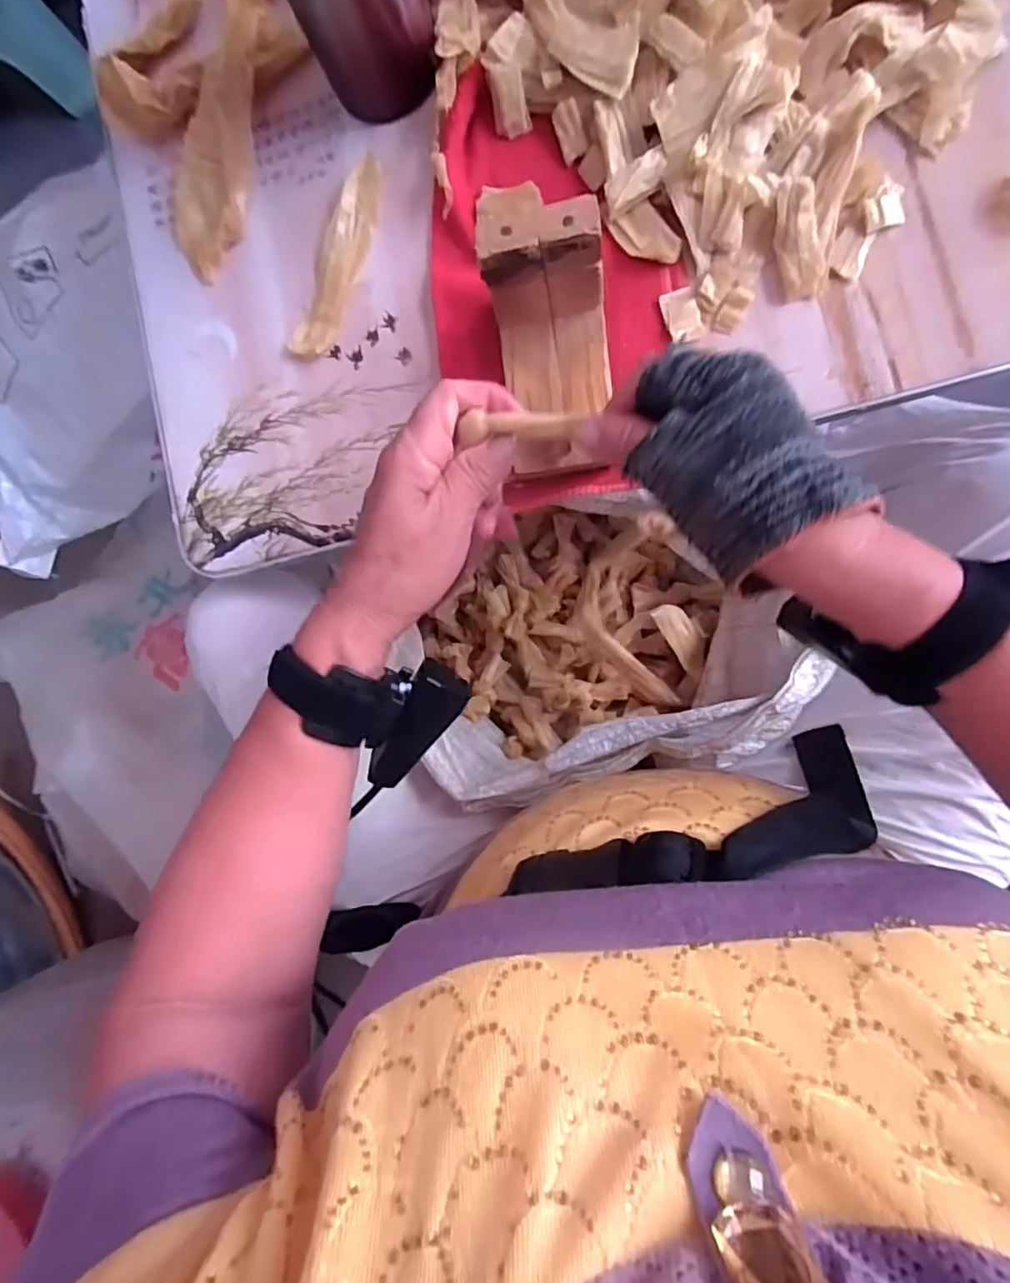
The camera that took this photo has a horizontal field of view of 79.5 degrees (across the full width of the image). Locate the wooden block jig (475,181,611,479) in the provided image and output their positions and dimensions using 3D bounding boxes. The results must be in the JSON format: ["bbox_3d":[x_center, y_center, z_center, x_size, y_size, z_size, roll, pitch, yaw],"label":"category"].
[{"bbox_3d":[0.025,-0.154,0.316,0.059,0.081,0.107,-6,87,8],"label":"wooden block jig"}]

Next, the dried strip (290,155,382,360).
[{"bbox_3d":[-0.107,-0.245,0.389,0.031,0.015,0.125,22,91,9],"label":"dried strip"}]

